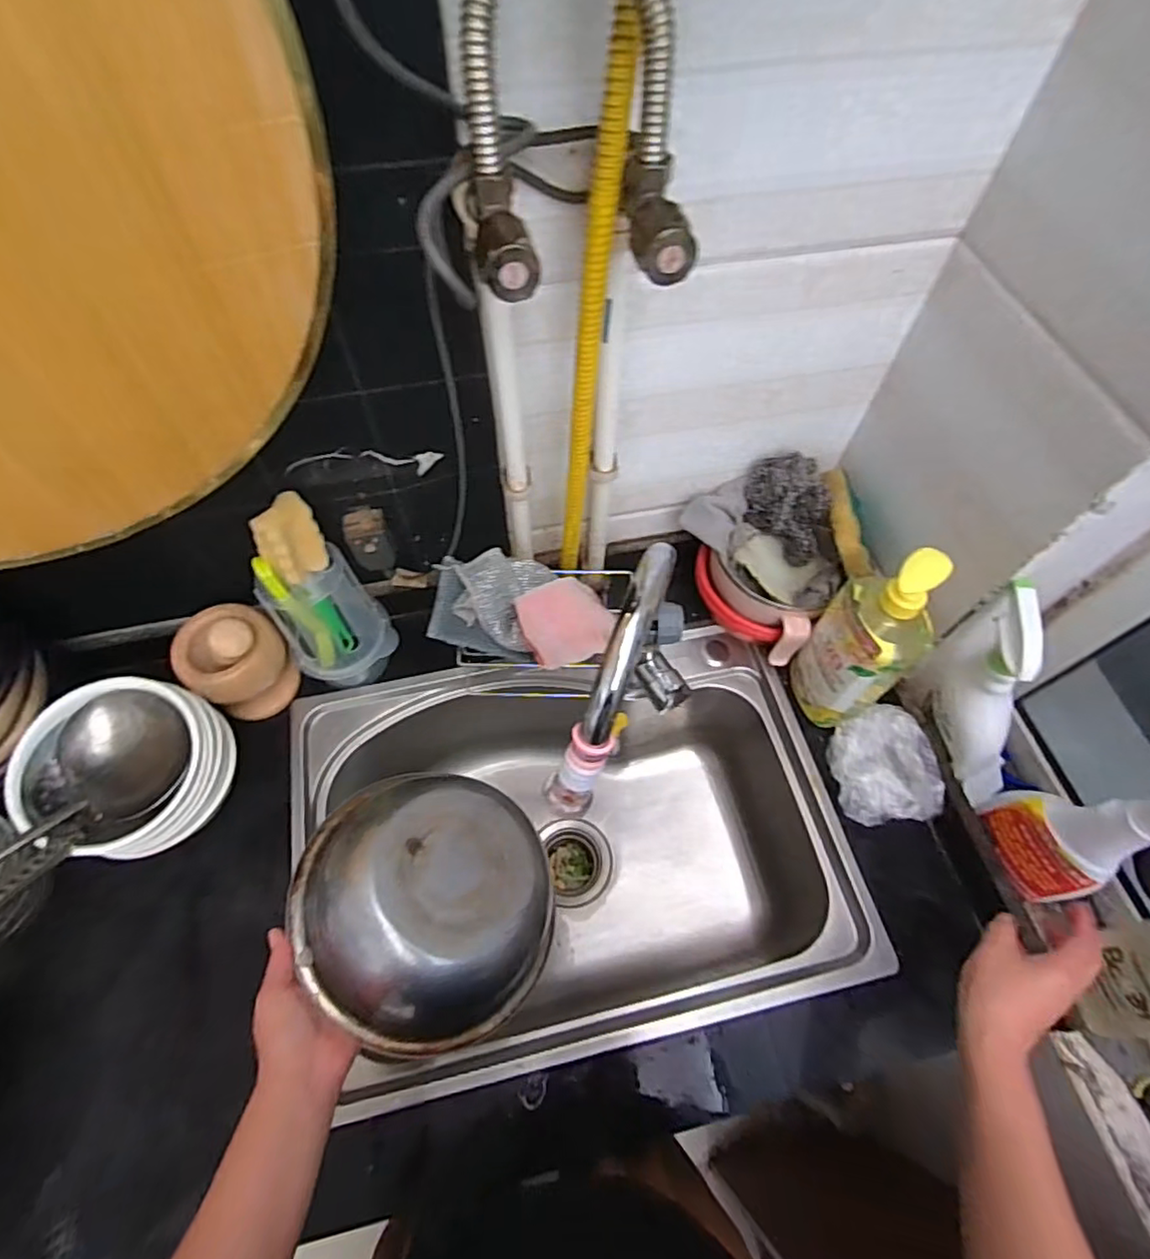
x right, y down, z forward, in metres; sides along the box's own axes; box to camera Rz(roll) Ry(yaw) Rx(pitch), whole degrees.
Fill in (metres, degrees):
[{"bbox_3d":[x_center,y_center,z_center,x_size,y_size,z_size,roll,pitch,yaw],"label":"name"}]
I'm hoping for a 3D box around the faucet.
[{"bbox_3d":[0.047,0.058,0.540,0.062,0.267,0.226,28,65,14],"label":"faucet"}]

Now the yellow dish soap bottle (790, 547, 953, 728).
[{"bbox_3d":[0.297,0.012,0.638,0.068,0.258,0.097,-22,64,-12],"label":"yellow dish soap bottle"}]

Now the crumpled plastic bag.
[{"bbox_3d":[0.339,0.146,0.686,0.088,0.061,0.120,-2,61,-2],"label":"crumpled plastic bag"}]

